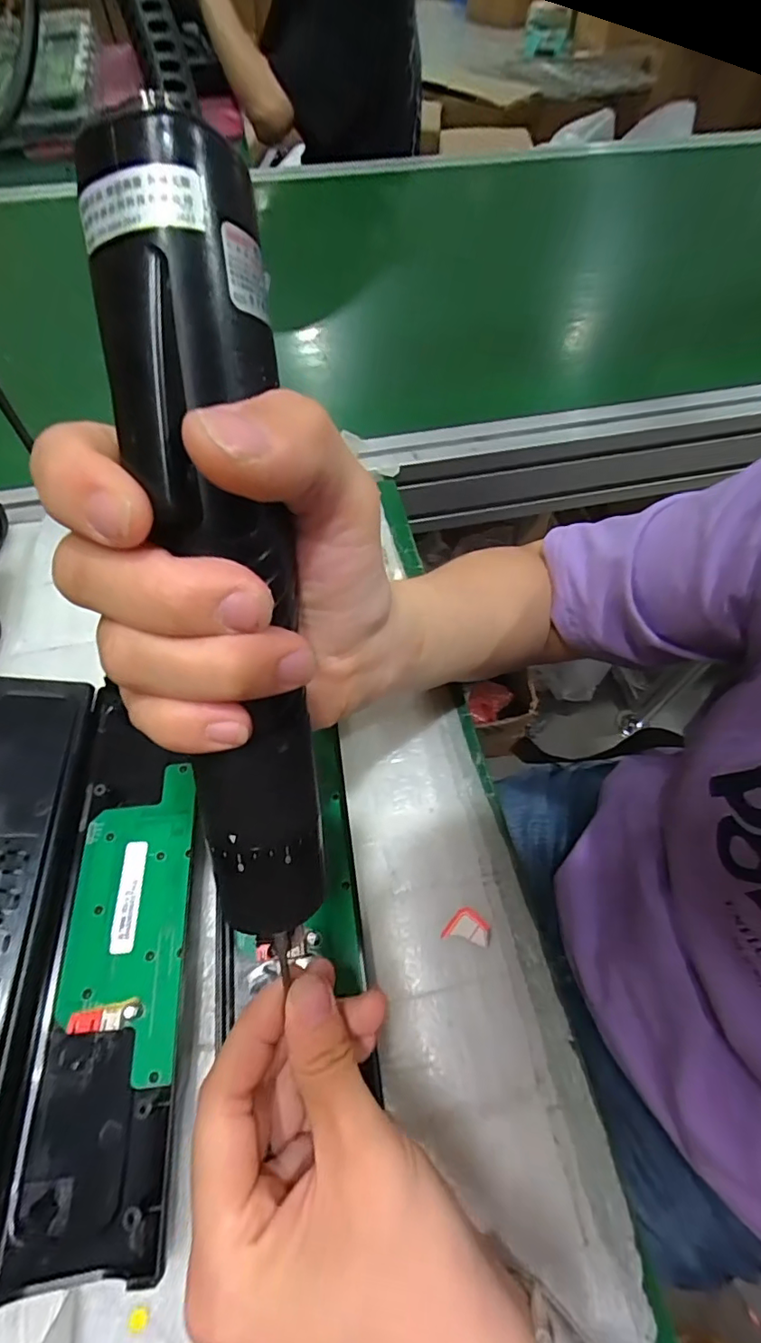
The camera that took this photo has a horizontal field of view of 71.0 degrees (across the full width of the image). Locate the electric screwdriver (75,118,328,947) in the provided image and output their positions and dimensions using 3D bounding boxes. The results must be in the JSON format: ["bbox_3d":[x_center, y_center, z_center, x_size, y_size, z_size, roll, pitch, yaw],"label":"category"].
[{"bbox_3d":[-0.037,-0.019,0.134,0.033,0.190,0.028,-5,16,0],"label":"electric screwdriver"}]

